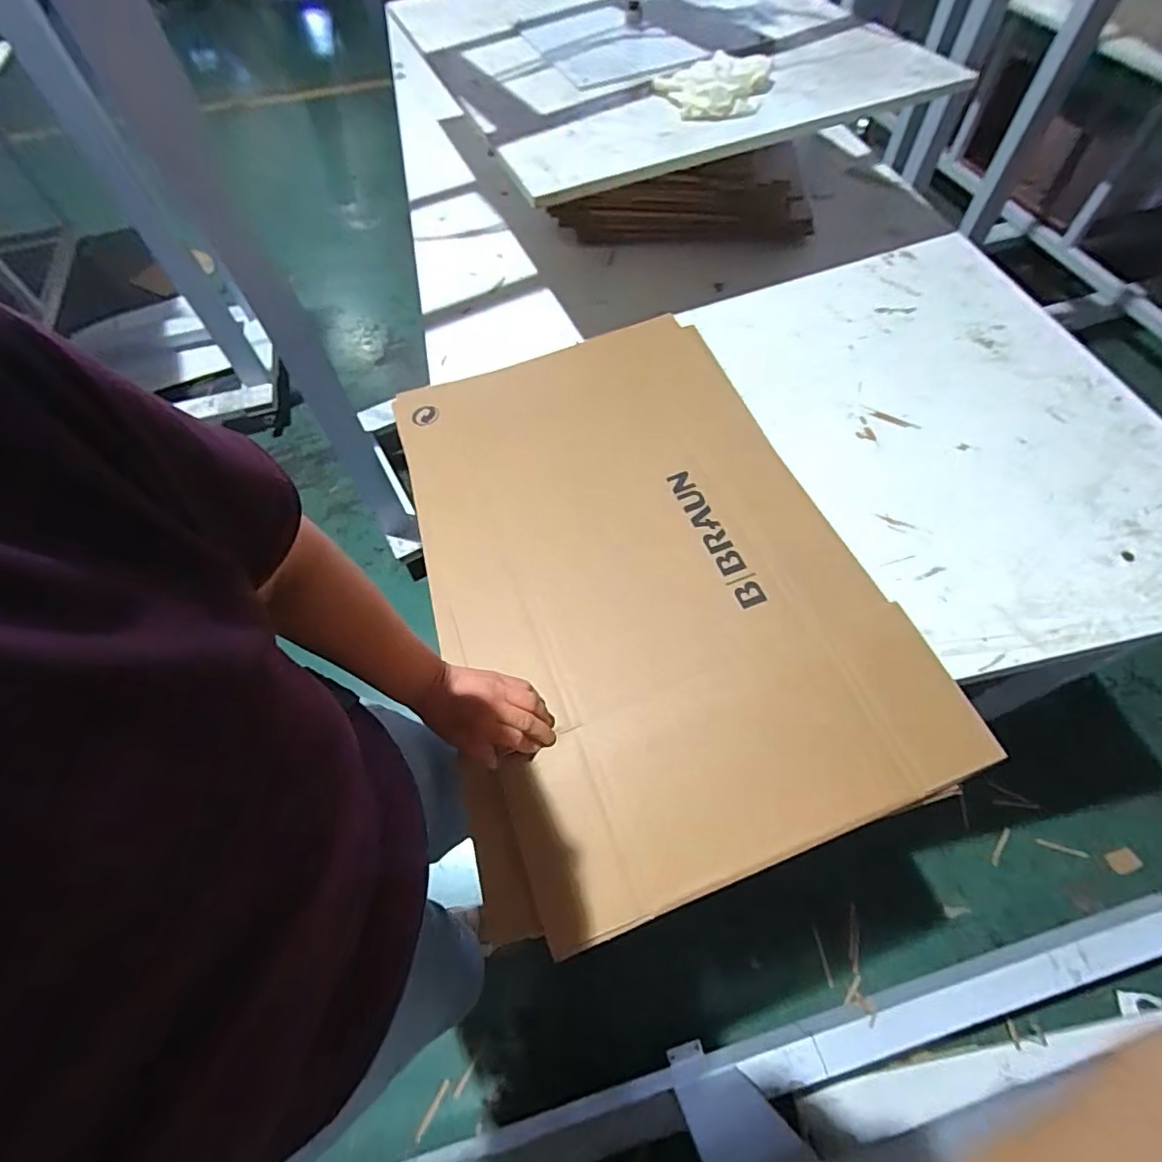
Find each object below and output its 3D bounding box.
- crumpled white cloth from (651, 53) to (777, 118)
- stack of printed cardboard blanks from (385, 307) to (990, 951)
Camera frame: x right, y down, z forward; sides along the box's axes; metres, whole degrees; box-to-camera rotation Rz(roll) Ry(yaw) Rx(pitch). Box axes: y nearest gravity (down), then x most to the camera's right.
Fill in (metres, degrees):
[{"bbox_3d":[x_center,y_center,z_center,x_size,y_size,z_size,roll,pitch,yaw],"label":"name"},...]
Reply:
[{"bbox_3d":[0.255,-0.888,0.986,0.232,0.050,0.170,-27,62,-14],"label":"crumpled white cloth"},{"bbox_3d":[0.054,-0.035,0.719,0.501,0.066,0.773,-16,60,-8],"label":"stack of printed cardboard blanks"}]

